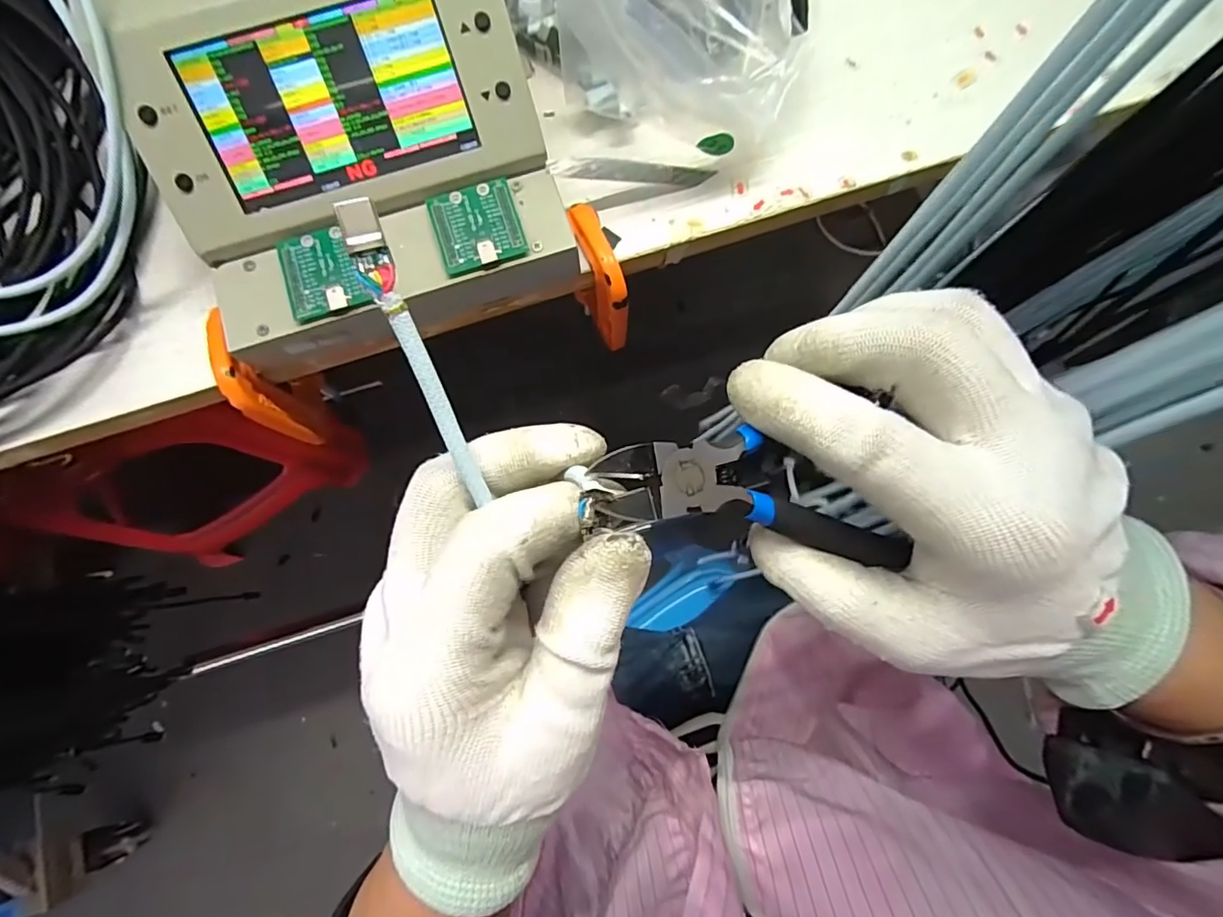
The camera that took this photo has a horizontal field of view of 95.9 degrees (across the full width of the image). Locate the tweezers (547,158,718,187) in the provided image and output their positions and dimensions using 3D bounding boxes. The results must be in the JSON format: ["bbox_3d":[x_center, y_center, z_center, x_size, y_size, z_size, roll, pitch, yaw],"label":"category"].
[{"bbox_3d":[0.012,-0.147,0.284,0.091,0.011,0.009,-6,78,-20],"label":"tweezers"}]

